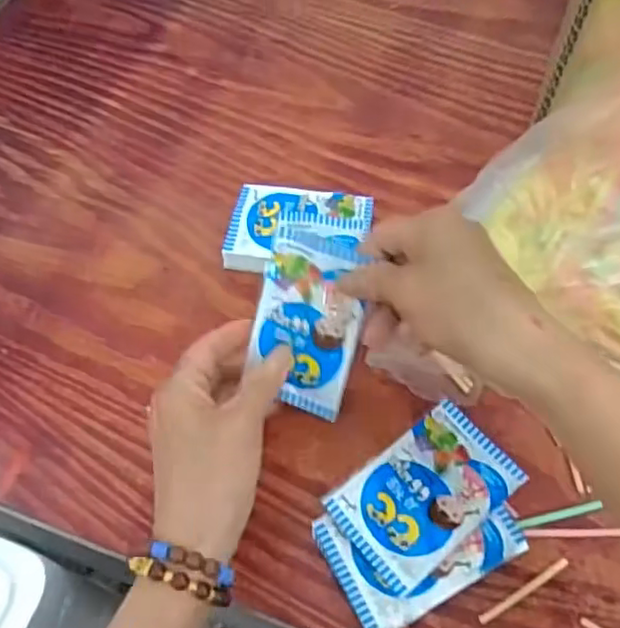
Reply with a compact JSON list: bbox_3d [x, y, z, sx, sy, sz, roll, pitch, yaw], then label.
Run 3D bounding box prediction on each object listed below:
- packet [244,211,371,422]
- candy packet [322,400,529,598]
[{"bbox_3d":[-0.001,0.000,0.387,0.064,0.010,0.120,15,104,16],"label":"packet"},{"bbox_3d":[0.068,0.105,0.378,0.105,0.006,0.069,-35,63,-19],"label":"candy packet"}]

